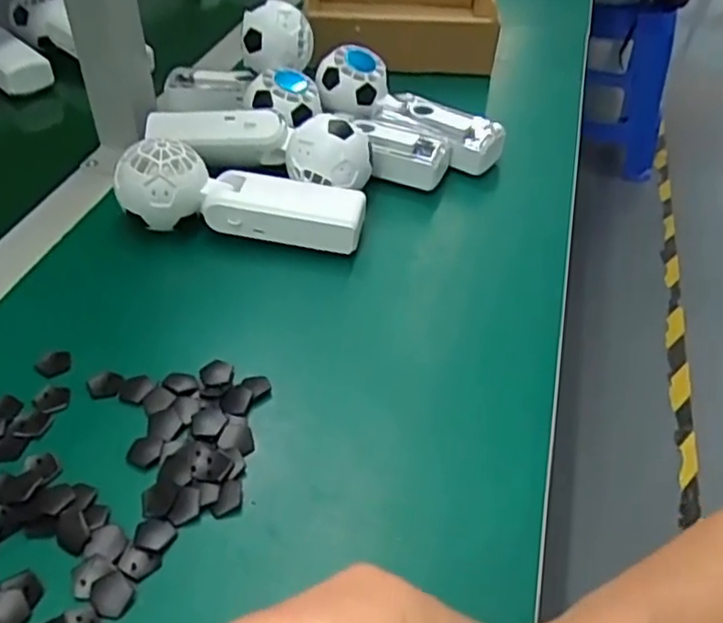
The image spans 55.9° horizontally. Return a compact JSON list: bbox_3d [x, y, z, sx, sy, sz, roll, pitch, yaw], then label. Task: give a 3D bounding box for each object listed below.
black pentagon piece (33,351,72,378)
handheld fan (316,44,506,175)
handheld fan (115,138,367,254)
[{"bbox_3d":[-0.178,0.031,0.394,0.020,0.005,0.015,-24,51,-27],"label":"black pentagon piece"},{"bbox_3d":[0.037,-0.170,0.560,0.167,0.050,0.056,20,46,15],"label":"handheld fan"},{"bbox_3d":[-0.081,-0.079,0.468,0.164,0.053,0.041,7,44,2],"label":"handheld fan"}]

